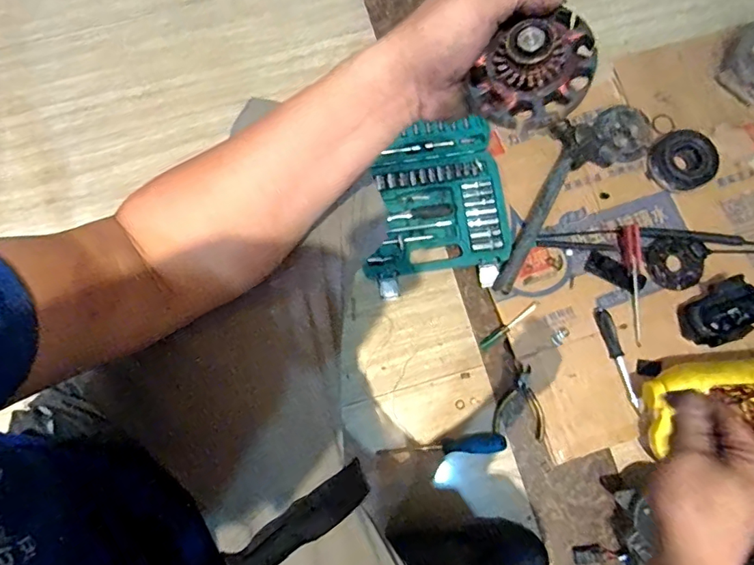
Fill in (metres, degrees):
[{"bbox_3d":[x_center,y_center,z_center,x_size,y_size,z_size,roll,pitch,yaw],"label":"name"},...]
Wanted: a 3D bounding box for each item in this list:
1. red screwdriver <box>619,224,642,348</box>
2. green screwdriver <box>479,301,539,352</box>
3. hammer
[{"bbox_3d":[0.423,0.001,0.796,0.028,0.022,0.198,-1,79,-1],"label":"red screwdriver"},{"bbox_3d":[0.218,0.071,0.800,0.119,0.015,0.020,-39,82,-8],"label":"green screwdriver"},{"bbox_3d":[0.276,-0.127,0.819,0.112,0.042,0.324,33,80,5],"label":"hammer"}]

